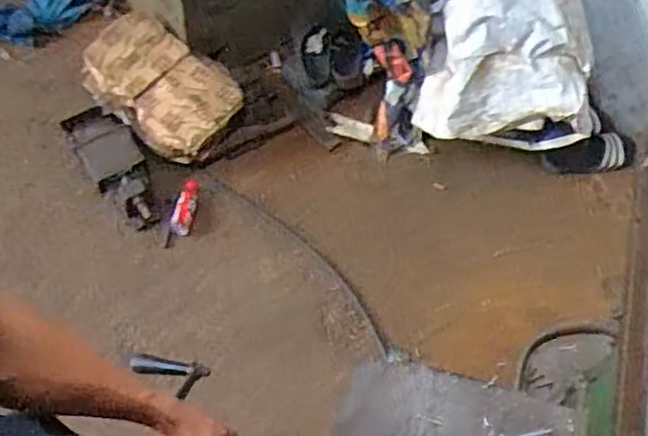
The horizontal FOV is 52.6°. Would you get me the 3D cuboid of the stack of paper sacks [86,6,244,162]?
[{"bbox_3d":[-0.439,-0.353,1.732,0.427,0.124,0.254,34,65,14],"label":"stack of paper sacks"}]

